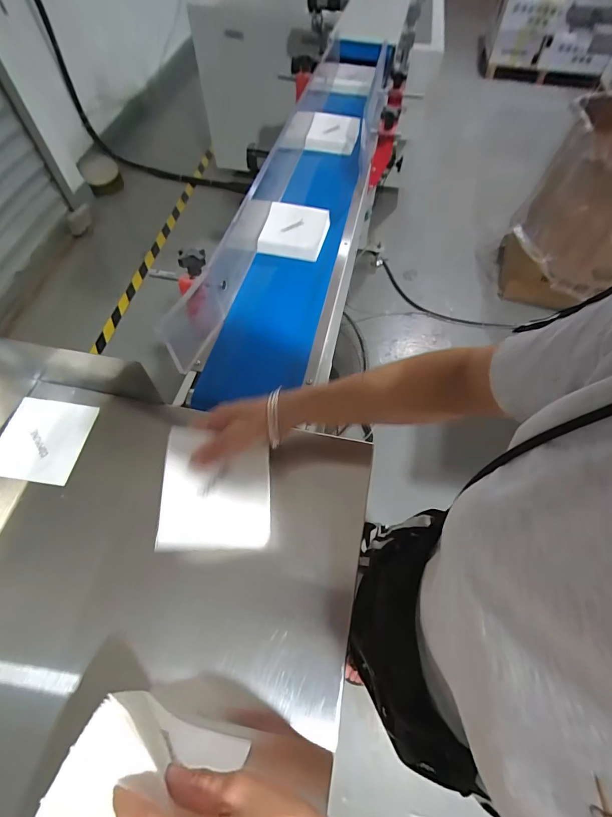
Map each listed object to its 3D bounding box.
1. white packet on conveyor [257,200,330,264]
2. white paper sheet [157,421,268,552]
[{"bbox_3d":[-0.020,-0.344,0.717,0.117,0.037,0.116,11,61,6],"label":"white packet on conveyor"},{"bbox_3d":[-0.098,0.092,0.420,0.119,0.009,0.129,6,86,-13],"label":"white paper sheet"}]

